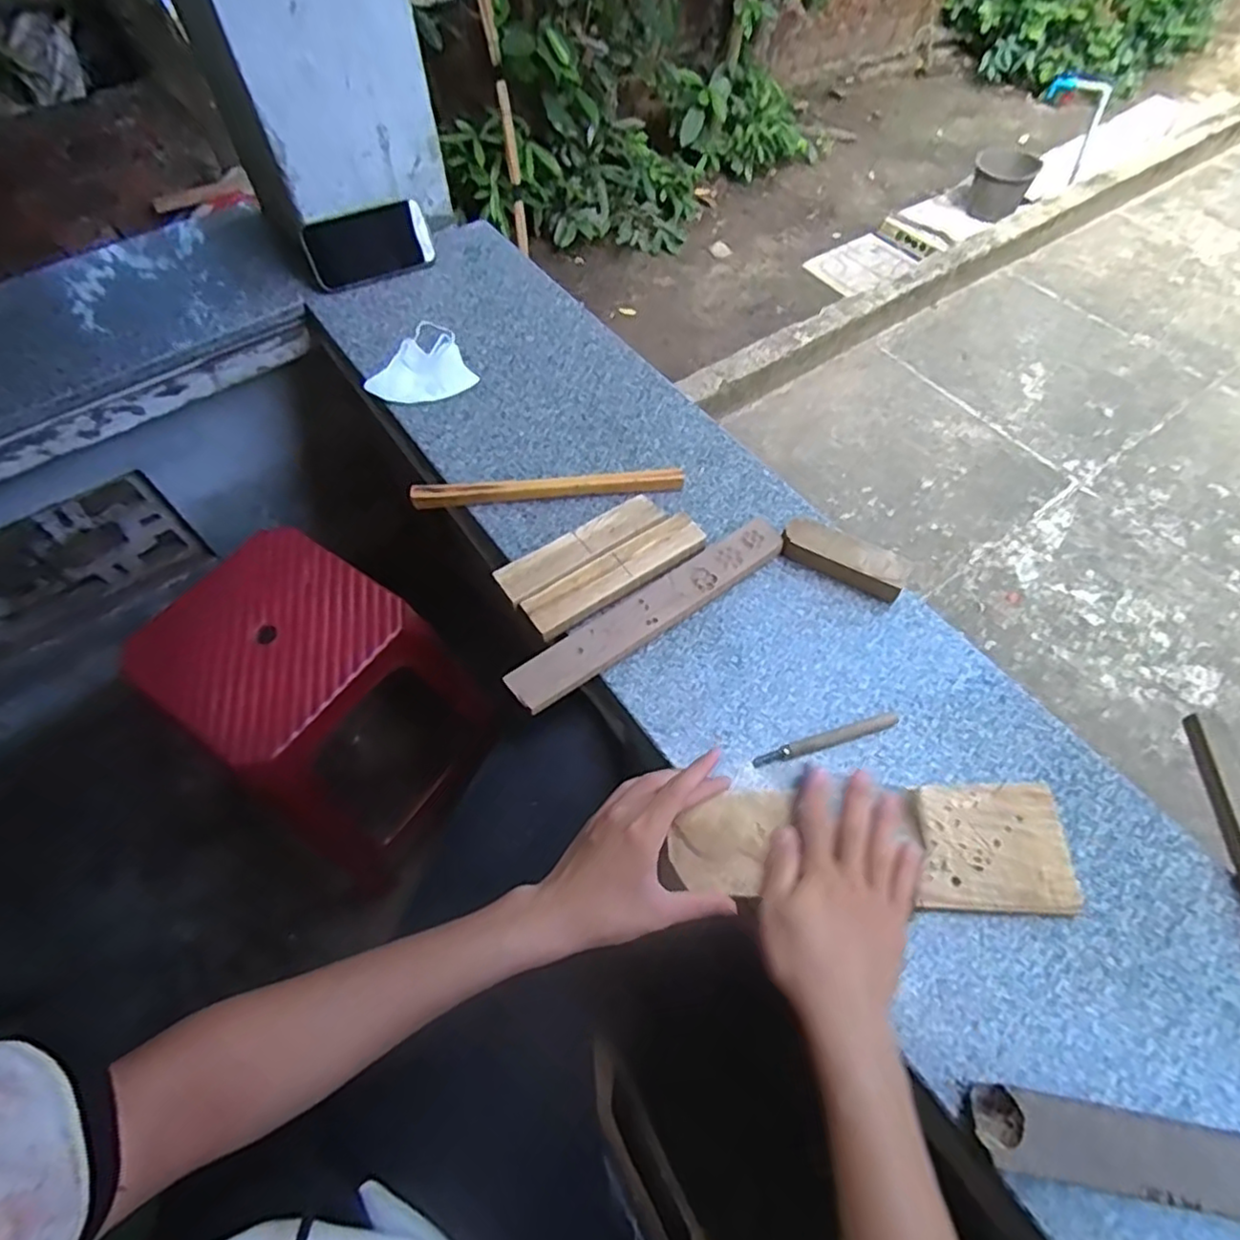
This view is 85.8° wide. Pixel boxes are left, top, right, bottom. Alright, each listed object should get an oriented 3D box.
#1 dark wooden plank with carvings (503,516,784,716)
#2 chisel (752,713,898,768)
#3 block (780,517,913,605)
[{"bbox_3d":[0.032,-0.009,0.630,0.301,0.021,0.043,-34,65,-18],"label":"dark wooden plank with carvings"},{"bbox_3d":[0.178,0.102,0.573,0.132,0.010,0.013,-15,60,-9],"label":"chisel"},{"bbox_3d":[0.221,-0.061,0.660,0.121,0.030,0.039,24,62,14],"label":"block"}]

